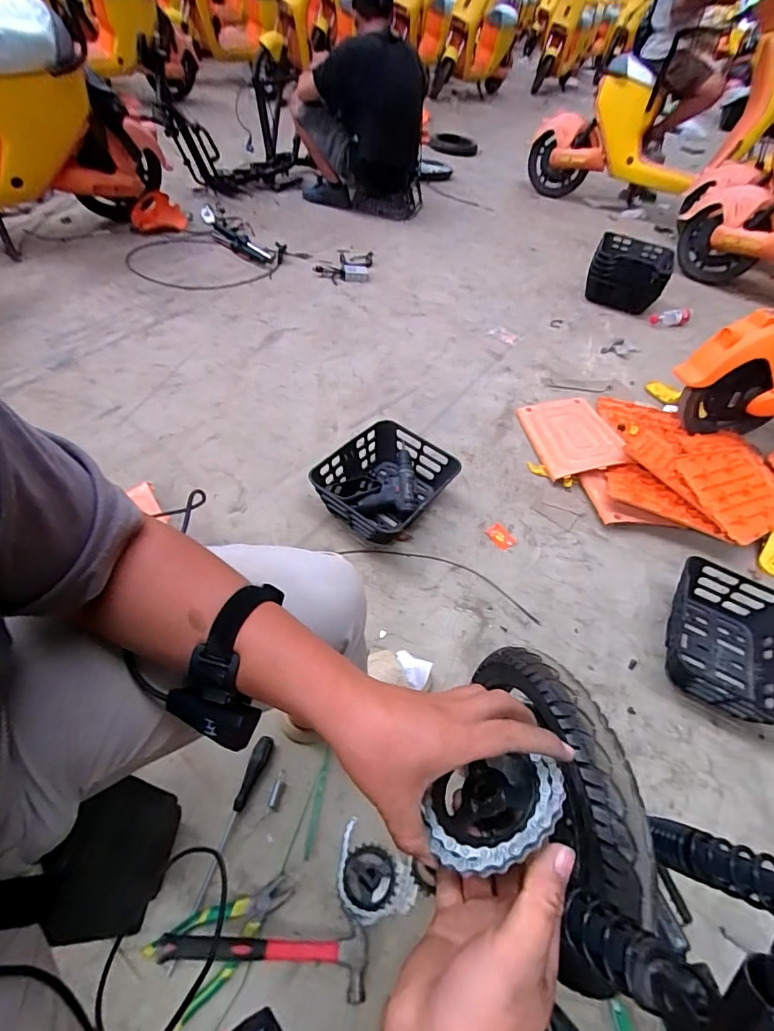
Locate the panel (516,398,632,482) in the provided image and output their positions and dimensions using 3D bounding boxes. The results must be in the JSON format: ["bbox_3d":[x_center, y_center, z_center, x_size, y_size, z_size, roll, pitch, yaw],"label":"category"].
[{"bbox_3d":[0.536,-0.242,1.382,0.233,0.022,0.303,-12,50,-2],"label":"panel"}]

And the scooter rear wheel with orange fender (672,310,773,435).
[{"bbox_3d":[1.072,-0.374,1.380,0.407,0.378,0.205,-2,52,-11],"label":"scooter rear wheel with orange fender"}]

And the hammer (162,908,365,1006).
[{"bbox_3d":[-0.160,0.576,0.634,0.269,0.035,0.081,10,50,-1],"label":"hammer"}]

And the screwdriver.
[{"bbox_3d":[-0.248,0.491,0.711,0.027,0.023,0.299,18,51,6],"label":"screwdriver"}]

